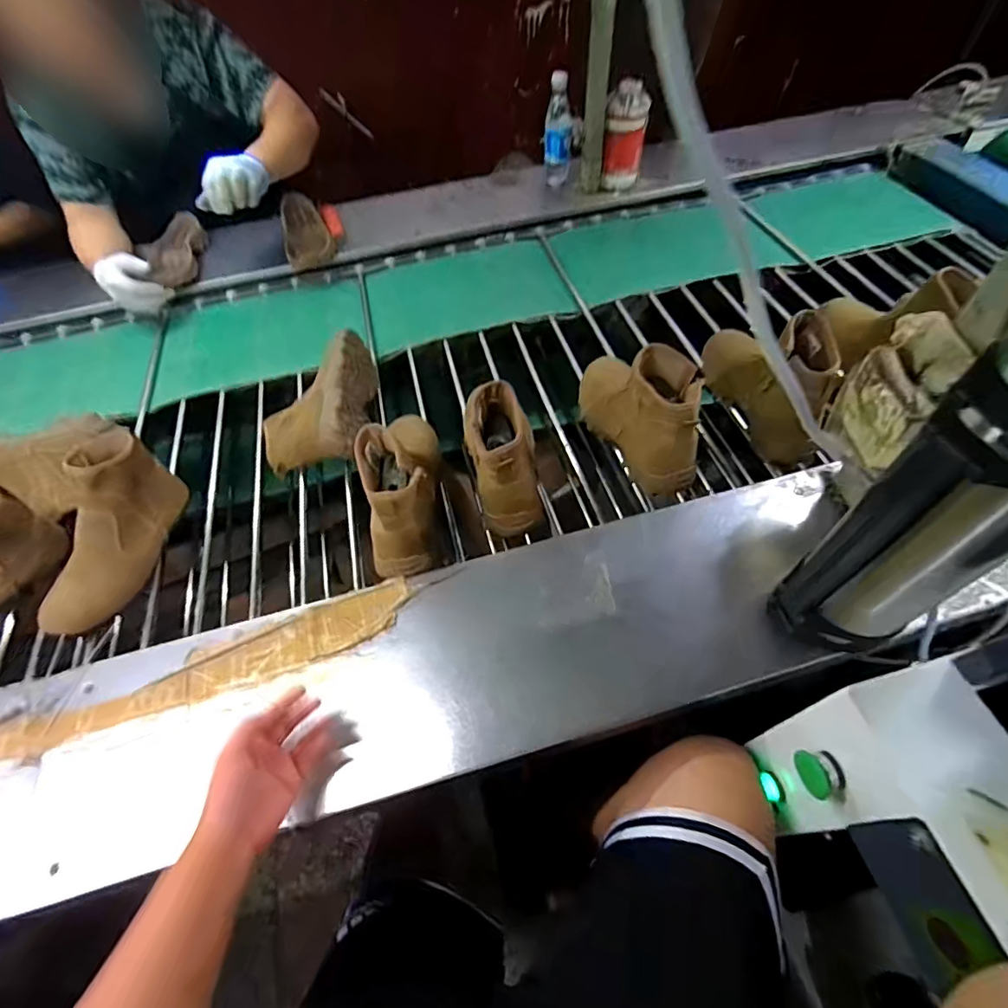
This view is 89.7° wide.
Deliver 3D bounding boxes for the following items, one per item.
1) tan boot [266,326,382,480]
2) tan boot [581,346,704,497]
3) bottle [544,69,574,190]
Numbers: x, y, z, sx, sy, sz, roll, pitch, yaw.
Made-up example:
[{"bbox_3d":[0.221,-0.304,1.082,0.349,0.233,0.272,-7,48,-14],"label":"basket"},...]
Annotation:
[{"bbox_3d":[-0.308,-0.179,0.826,0.165,0.098,0.247,-6,56,1],"label":"tan boot"},{"bbox_3d":[0.193,-0.154,0.724,0.098,0.140,0.241,-21,57,-8],"label":"tan boot"},{"bbox_3d":[0.124,-0.838,1.155,0.066,0.187,0.062,0,57,6],"label":"bottle"}]

